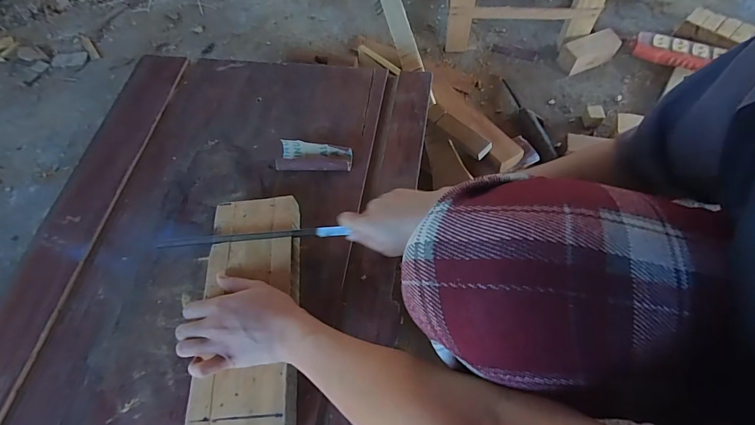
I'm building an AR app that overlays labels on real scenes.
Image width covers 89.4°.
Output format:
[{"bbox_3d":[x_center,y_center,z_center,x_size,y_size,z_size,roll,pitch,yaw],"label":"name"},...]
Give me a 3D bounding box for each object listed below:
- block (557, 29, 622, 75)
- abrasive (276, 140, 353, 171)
[{"bbox_3d":[0.463,-0.351,0.828,0.128,0.058,0.054,-22,63,-8],"label":"block"},{"bbox_3d":[-0.090,-0.078,0.546,0.105,0.020,0.041,6,63,7],"label":"abrasive"}]

